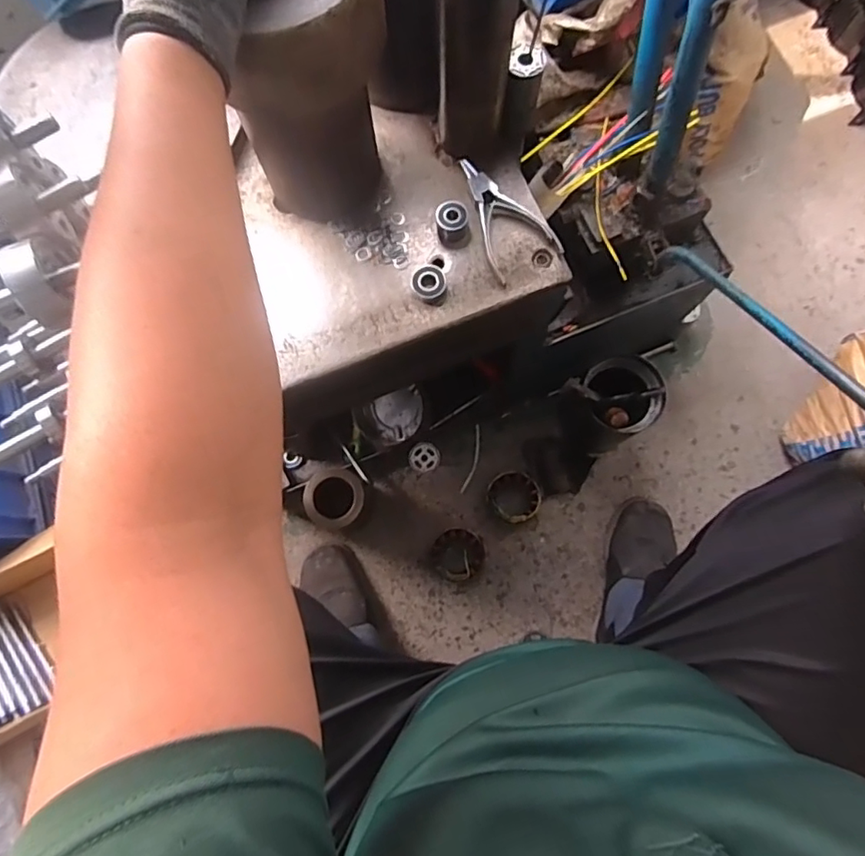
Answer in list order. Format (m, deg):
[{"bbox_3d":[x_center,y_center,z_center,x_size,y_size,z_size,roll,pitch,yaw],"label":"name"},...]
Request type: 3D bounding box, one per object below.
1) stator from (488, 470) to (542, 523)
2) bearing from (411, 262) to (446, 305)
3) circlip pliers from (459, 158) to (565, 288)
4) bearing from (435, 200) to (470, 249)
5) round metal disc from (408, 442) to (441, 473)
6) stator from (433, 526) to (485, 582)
[{"bbox_3d":[0.137,0.113,0.901,0.086,0.048,0.085,0,77,1],"label":"stator"},{"bbox_3d":[-0.004,-0.141,0.525,0.033,0.012,0.039,-4,77,0],"label":"bearing"},{"bbox_3d":[0.063,-0.210,0.536,0.068,0.013,0.130,-31,78,-6],"label":"circlip pliers"},{"bbox_3d":[0.020,-0.201,0.533,0.031,0.022,0.036,-14,77,-2],"label":"bearing"},{"bbox_3d":[-0.014,0.051,0.937,0.054,0.010,0.050,0,77,1],"label":"round metal disc"},{"bbox_3d":[0.043,0.207,0.891,0.086,0.034,0.083,0,77,1],"label":"stator"}]

